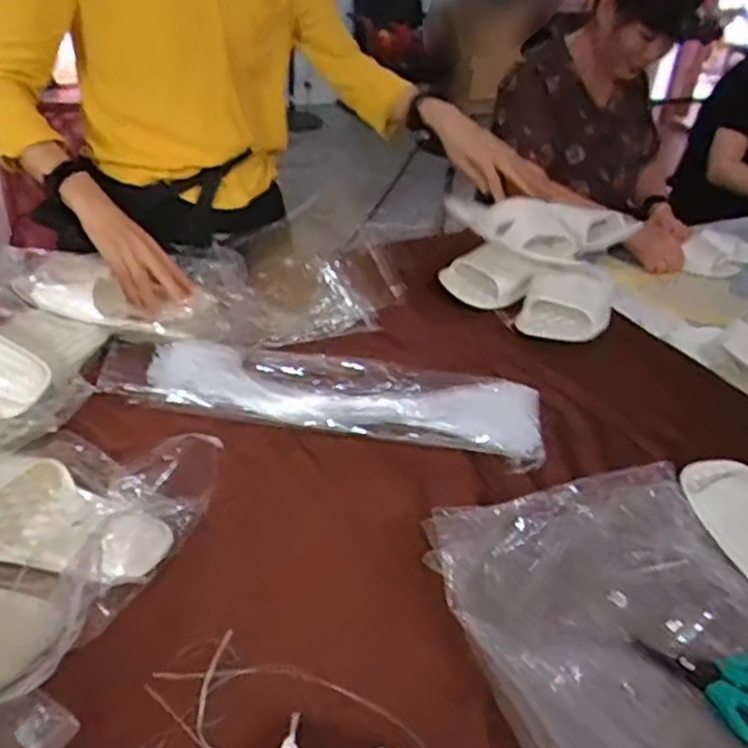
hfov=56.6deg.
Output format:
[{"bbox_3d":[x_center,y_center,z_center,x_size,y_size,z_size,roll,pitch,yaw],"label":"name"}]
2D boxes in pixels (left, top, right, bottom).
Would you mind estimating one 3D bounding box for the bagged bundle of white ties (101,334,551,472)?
[{"bbox_3d":[-0.052,0.011,0.778,0.473,0.032,0.139,9,34,7],"label":"bagged bundle of white ties"}]

